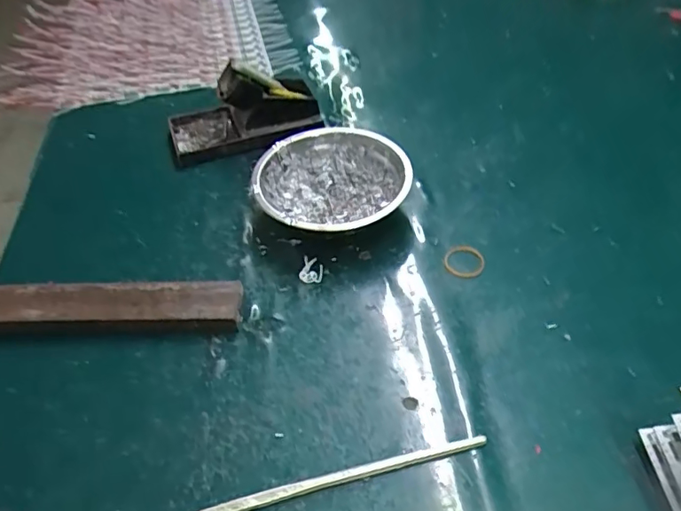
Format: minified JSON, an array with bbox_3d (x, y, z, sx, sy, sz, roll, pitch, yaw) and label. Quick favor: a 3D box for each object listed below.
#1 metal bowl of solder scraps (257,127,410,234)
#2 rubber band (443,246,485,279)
[{"bbox_3d":[-0.003,-0.060,0.455,0.123,0.048,0.118,-2,47,2],"label":"metal bowl of solder scraps"},{"bbox_3d":[0.096,0.005,0.414,0.031,0.004,0.031,3,47,7],"label":"rubber band"}]

